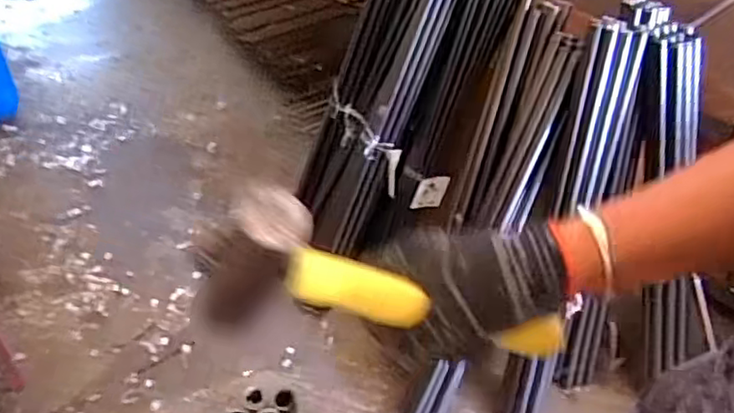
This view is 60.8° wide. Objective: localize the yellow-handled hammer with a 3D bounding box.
[{"bbox_3d":[0.018,0.058,0.370,0.230,0.079,0.032,20,38,-29],"label":"yellow-handled hammer"}]

